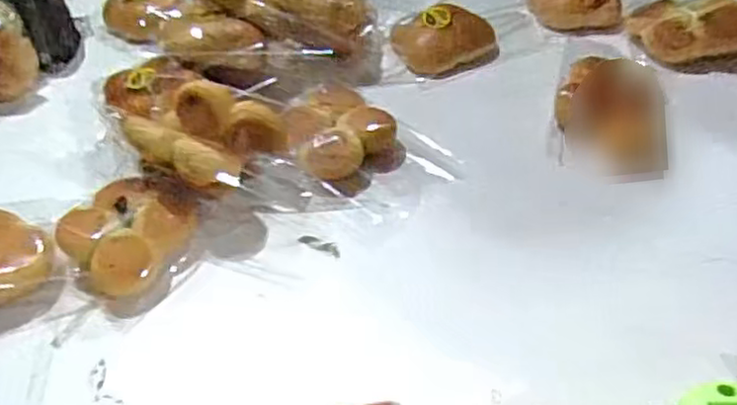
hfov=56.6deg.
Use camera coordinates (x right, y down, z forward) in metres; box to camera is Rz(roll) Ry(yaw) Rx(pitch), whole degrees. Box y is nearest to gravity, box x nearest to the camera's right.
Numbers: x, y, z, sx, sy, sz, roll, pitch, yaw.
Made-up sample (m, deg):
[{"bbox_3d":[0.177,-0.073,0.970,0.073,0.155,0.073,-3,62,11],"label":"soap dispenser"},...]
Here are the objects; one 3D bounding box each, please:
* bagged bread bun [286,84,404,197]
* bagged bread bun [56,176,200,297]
[{"bbox_3d":[-0.025,-0.070,0.715,0.116,0.047,0.136,-12,45,-8],"label":"bagged bread bun"},{"bbox_3d":[-0.220,0.031,0.635,0.093,0.052,0.115,23,51,25],"label":"bagged bread bun"}]

